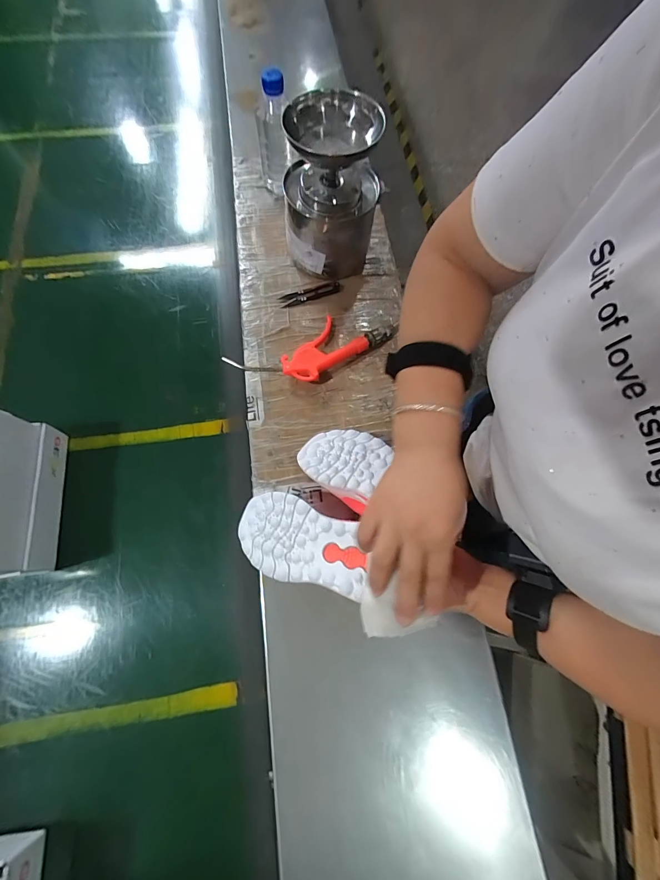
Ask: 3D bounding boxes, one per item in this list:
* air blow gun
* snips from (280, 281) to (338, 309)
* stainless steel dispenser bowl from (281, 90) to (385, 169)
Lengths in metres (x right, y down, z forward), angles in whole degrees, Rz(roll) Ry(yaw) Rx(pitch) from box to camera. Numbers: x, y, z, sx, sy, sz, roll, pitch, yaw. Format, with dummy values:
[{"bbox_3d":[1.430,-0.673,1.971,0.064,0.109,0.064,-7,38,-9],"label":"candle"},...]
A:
[{"bbox_3d":[-0.024,-0.139,0.539,0.231,0.027,0.093,-34,73,-12],"label":"air blow gun"},{"bbox_3d":[-0.034,-0.242,0.587,0.101,0.005,0.027,-22,71,-8],"label":"snips"},{"bbox_3d":[0.004,-0.389,0.457,0.112,0.051,0.120,0,71,1],"label":"stainless steel dispenser bowl"}]

